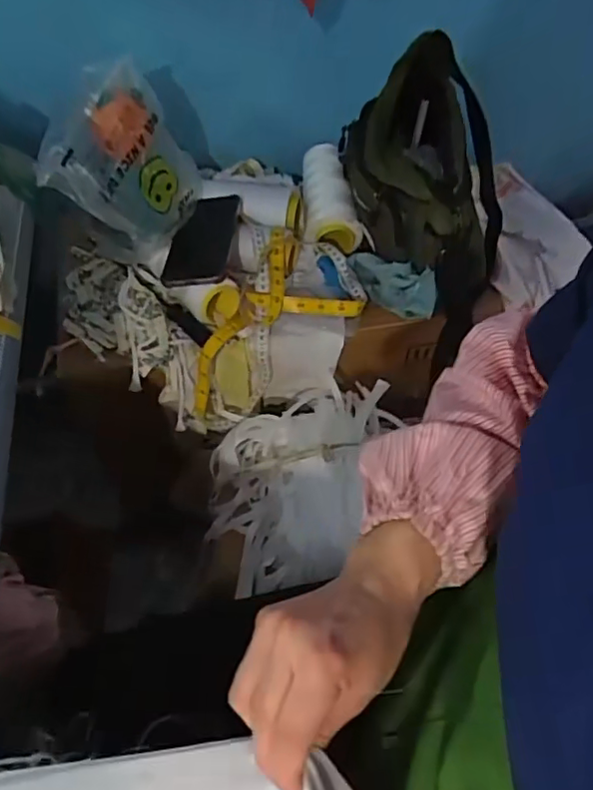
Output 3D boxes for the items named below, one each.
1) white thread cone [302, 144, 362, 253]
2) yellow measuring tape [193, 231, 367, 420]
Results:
[{"bbox_3d":[0.042,-0.264,0.776,0.072,0.062,0.150,-6,73,-5],"label":"white thread cone"},{"bbox_3d":[-0.035,-0.092,0.720,0.149,0.094,0.268,37,80,25],"label":"yellow measuring tape"}]

